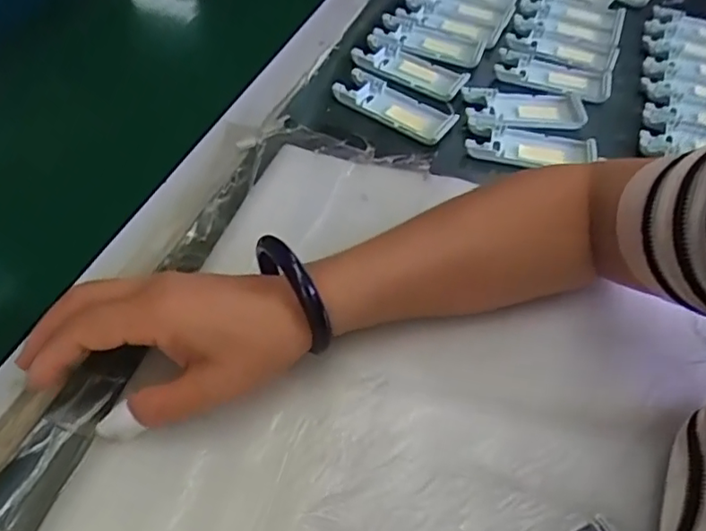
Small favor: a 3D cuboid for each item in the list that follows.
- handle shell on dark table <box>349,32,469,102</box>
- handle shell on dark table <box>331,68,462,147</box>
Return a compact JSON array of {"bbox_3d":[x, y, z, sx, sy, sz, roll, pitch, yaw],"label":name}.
[{"bbox_3d":[0.052,-0.179,0.531,0.104,0.011,0.049,24,53,14],"label":"handle shell on dark table"},{"bbox_3d":[0.038,-0.137,0.494,0.104,0.011,0.043,30,55,18],"label":"handle shell on dark table"}]

